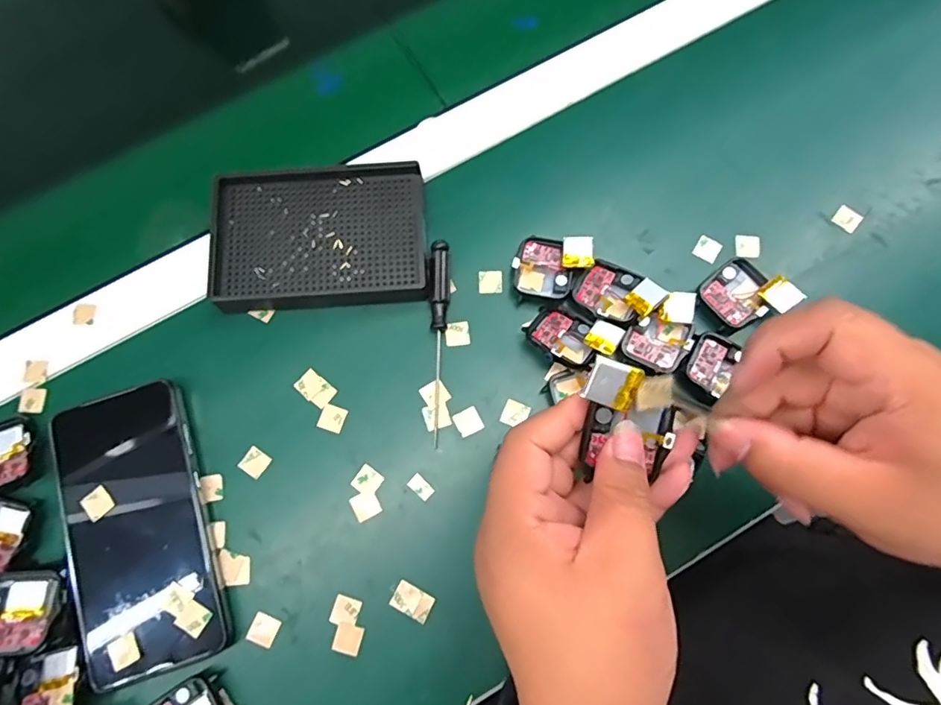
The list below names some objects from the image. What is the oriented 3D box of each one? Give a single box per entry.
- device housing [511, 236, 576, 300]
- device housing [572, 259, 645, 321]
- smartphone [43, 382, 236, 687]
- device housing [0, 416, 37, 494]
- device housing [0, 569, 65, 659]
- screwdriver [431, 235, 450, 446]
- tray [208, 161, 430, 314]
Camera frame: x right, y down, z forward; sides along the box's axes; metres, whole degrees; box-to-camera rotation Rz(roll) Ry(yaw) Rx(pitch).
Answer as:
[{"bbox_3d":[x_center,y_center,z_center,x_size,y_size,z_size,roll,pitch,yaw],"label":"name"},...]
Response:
[{"bbox_3d":[0.049,-0.055,0.350,0.040,0.012,0.041,21,76,7],"label":"device housing"},{"bbox_3d":[0.089,-0.040,0.343,0.038,0.011,0.038,26,77,8],"label":"device housing"},{"bbox_3d":[-0.197,0.103,0.312,0.082,0.014,0.160,-20,75,-4],"label":"smartphone"},{"bbox_3d":[-0.287,0.063,0.323,0.038,0.007,0.043,-28,76,-6],"label":"device housing"},{"bbox_3d":[-0.249,0.143,0.293,0.038,0.007,0.042,8,52,-18],"label":"device housing"},{"bbox_3d":[-0.019,-0.009,0.340,0.012,0.018,0.130,-1,75,1],"label":"screwdriver"},{"bbox_3d":[-0.099,-0.077,0.356,0.137,0.022,0.095,-2,75,1],"label":"tray"}]

